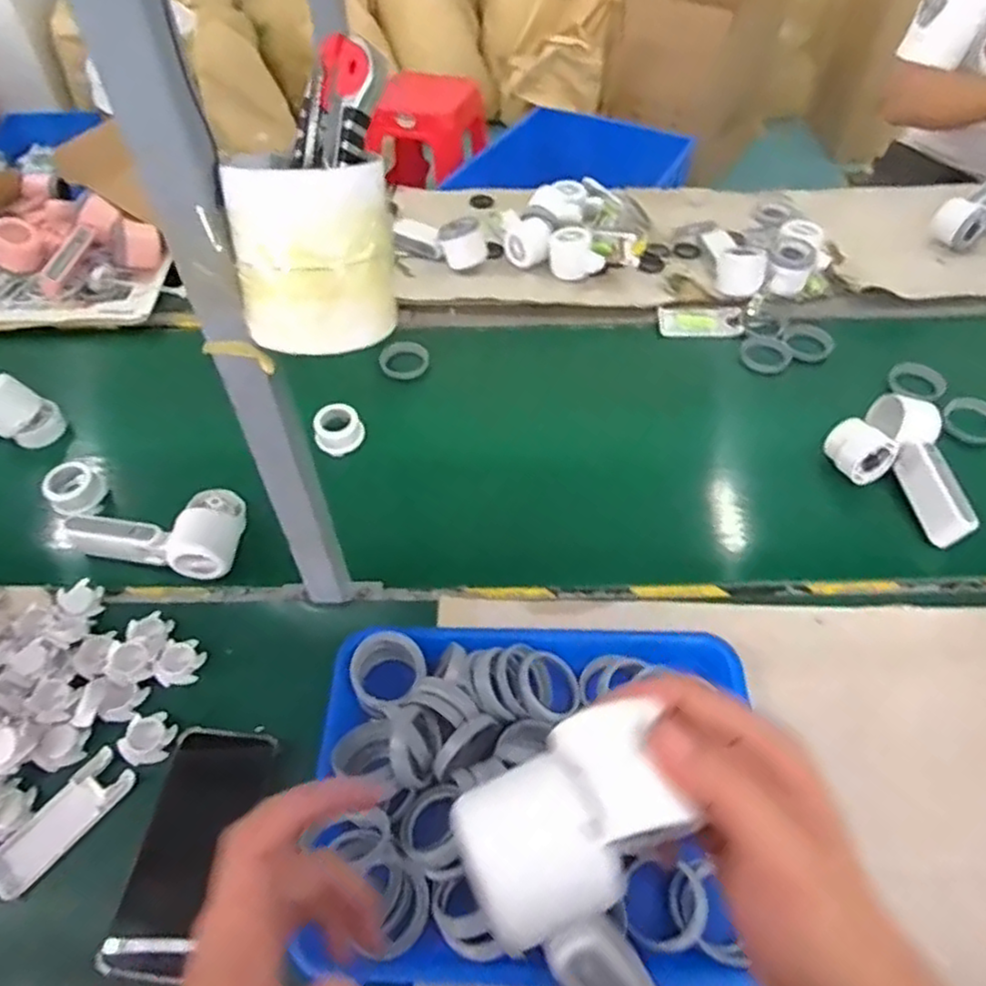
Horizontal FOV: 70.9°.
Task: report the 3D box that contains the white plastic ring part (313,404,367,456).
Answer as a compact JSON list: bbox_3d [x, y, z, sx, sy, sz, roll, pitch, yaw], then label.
[{"bbox_3d":[-0.168,-0.071,0.754,0.052,0.031,0.043,-21,55,-13],"label":"white plastic ring part"}]

